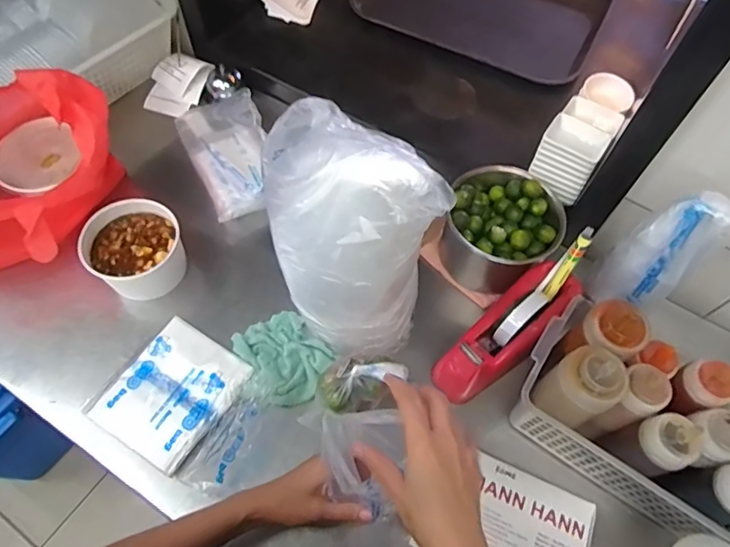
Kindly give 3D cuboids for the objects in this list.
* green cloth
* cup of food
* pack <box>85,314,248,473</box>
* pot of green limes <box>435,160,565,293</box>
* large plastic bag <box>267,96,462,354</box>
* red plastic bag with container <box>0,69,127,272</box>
[{"bbox_3d":[-0.109,0.111,0.650,0.107,0.021,0.120,-34,68,-20],"label":"green cloth"},{"bbox_3d":[-0.307,-0.027,0.684,0.118,0.069,0.133,-36,68,-20],"label":"cup of food"},{"bbox_3d":[-0.241,0.145,0.621,0.143,0.023,0.153,32,64,14],"label":"pack"},{"bbox_3d":[0.184,-0.059,0.700,0.144,0.121,0.131,1,61,-2],"label":"pot of green limes"},{"bbox_3d":[-0.025,-0.033,0.549,0.186,0.291,0.118,37,65,16],"label":"large plastic bag"},{"bbox_3d":[-0.470,-0.120,0.654,0.223,0.175,0.237,9,61,2],"label":"red plastic bag with container"}]

